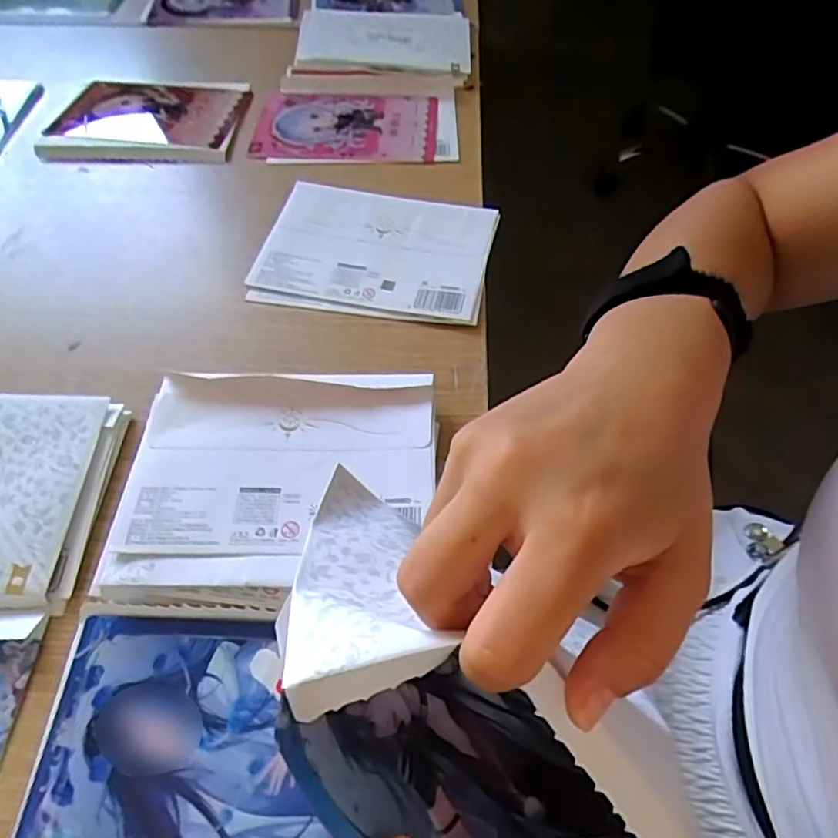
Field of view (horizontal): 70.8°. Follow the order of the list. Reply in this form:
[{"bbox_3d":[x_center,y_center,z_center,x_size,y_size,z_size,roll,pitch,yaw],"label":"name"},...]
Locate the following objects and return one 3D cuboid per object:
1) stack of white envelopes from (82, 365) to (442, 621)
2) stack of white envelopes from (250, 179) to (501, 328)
[{"bbox_3d":[-0.081,0.036,0.353,0.175,0.024,0.146,1,57,2],"label":"stack of white envelopes"},{"bbox_3d":[-0.034,-0.134,0.467,0.175,0.008,0.128,8,58,7],"label":"stack of white envelopes"}]

